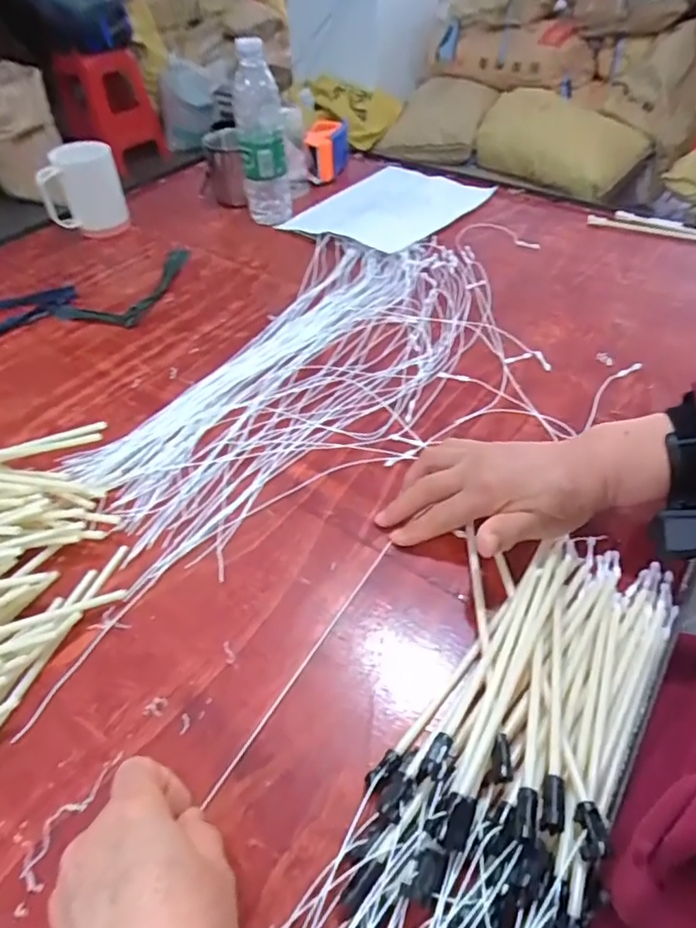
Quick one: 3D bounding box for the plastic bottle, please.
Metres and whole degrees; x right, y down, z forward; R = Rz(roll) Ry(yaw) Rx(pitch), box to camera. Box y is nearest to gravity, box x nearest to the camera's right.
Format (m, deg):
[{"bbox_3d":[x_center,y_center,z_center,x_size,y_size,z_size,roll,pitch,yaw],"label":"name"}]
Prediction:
[{"bbox_3d":[-0.118,-0.445,0.749,0.063,0.215,0.056,-7,47,-5],"label":"plastic bottle"}]

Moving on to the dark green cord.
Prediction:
[{"bbox_3d":[-0.269,-0.234,0.691,0.110,0.019,0.185,11,49,12],"label":"dark green cord"}]

